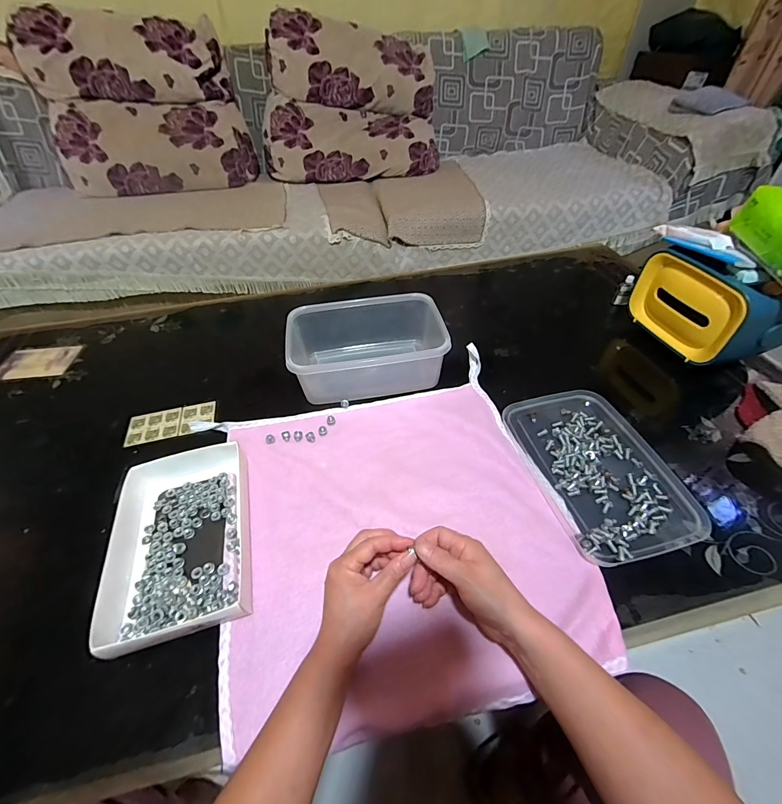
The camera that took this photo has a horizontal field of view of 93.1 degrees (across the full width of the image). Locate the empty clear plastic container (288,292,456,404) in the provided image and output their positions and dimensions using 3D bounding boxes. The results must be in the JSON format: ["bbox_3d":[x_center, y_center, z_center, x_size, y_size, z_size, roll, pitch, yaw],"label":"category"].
[{"bbox_3d":[-0.038,-0.091,0.601,0.234,0.090,0.148,-8,47,-6],"label":"empty clear plastic container"}]

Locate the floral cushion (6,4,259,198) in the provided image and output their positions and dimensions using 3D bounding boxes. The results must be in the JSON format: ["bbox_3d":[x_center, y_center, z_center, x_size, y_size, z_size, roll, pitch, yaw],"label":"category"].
[{"bbox_3d":[-0.867,-1.039,1.342,0.633,0.517,0.222,-15,28,-11],"label":"floral cushion"}]

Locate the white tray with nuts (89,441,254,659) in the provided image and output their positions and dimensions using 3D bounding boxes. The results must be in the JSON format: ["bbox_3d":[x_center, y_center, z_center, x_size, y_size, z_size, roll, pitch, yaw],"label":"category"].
[{"bbox_3d":[-0.236,0.147,0.424,0.135,0.034,0.218,-14,48,-11],"label":"white tray with nuts"}]

